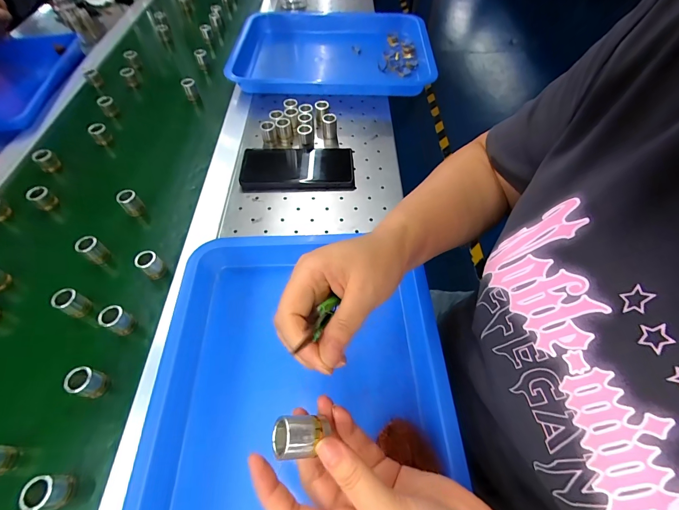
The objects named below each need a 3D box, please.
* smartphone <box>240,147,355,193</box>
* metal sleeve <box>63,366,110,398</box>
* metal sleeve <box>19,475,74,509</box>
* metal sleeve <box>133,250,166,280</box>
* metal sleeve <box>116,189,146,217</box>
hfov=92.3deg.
[{"bbox_3d":[-0.062,-0.129,0.482,0.163,0.017,0.078,-1,57,0],"label":"smartphone"},{"bbox_3d":[-0.241,0.123,0.313,0.020,0.037,0.023,6,57,5],"label":"metal sleeve"},{"bbox_3d":[-0.236,0.195,0.267,0.020,0.038,0.023,-6,57,-3],"label":"metal sleeve"},{"bbox_3d":[-0.221,0.013,0.386,0.019,0.038,0.023,38,65,23],"label":"metal sleeve"},{"bbox_3d":[-0.282,-0.070,0.441,0.021,0.031,0.024,38,65,23],"label":"metal sleeve"}]

